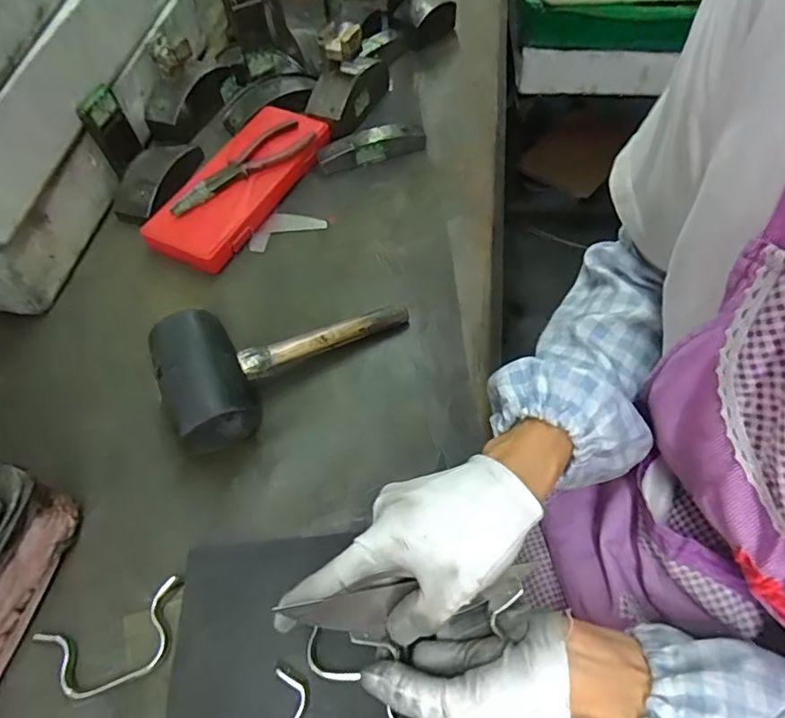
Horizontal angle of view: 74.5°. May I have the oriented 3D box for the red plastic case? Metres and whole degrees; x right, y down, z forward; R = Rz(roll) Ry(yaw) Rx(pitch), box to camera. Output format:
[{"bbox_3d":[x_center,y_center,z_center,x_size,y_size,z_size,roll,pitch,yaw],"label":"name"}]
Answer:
[{"bbox_3d":[-0.176,-0.210,0.611,0.101,0.046,0.256,24,63,16],"label":"red plastic case"}]

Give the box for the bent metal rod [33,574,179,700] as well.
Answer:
[{"bbox_3d":[-0.200,0.205,0.371,0.101,0.016,0.054,-20,60,-10],"label":"bent metal rod"}]

